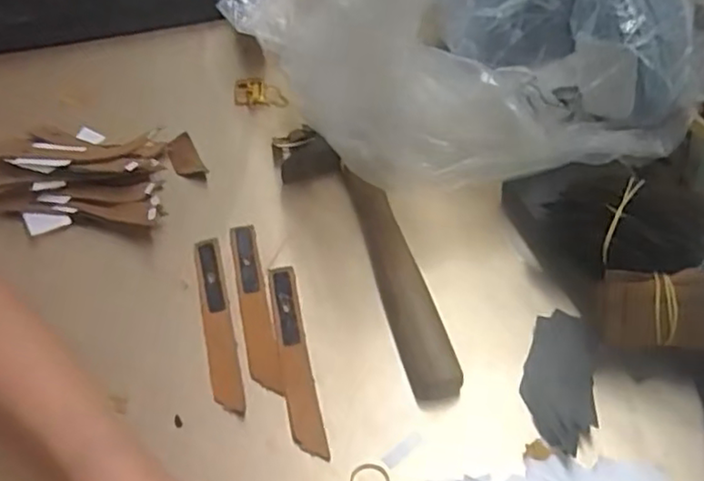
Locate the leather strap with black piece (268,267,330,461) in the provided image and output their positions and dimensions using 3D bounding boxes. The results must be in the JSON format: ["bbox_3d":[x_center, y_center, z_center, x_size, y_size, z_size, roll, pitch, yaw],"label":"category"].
[{"bbox_3d":[-0.033,0.065,0.379,0.017,0.004,0.124,-10,49,-7],"label":"leather strap with black piece"}]

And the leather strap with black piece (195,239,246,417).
[{"bbox_3d":[-0.081,0.048,0.396,0.016,0.007,0.123,-12,50,-8],"label":"leather strap with black piece"}]

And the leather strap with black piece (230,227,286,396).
[{"bbox_3d":[-0.060,0.039,0.404,0.017,0.006,0.123,-11,49,-7],"label":"leather strap with black piece"}]

